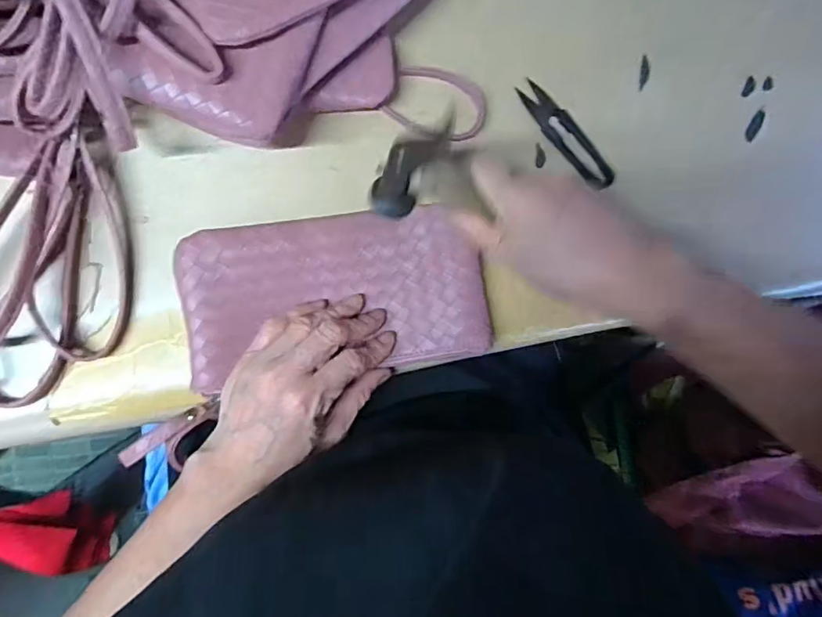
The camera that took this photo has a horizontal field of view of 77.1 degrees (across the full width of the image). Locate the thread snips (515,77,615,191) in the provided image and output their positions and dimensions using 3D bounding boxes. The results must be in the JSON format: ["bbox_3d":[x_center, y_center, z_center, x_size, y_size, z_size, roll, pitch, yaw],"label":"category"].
[{"bbox_3d":[0.117,-0.130,0.385,0.024,0.006,0.097,-37,94,-6],"label":"thread snips"}]

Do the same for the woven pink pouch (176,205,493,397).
[{"bbox_3d":[-0.050,-0.011,0.362,0.204,0.026,0.113,-2,90,-8],"label":"woven pink pouch"}]

